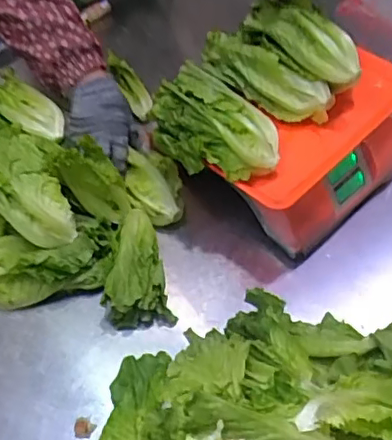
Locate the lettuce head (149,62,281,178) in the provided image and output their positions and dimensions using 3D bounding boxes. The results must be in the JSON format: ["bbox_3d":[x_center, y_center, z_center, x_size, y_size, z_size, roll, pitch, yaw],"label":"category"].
[{"bbox_3d":[0.026,-0.118,0.710,0.166,0.070,0.116,33,62,25],"label":"lettuce head"}]

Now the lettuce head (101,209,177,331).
[{"bbox_3d":[-0.084,0.058,0.746,0.083,0.061,0.160,-14,54,-7],"label":"lettuce head"}]

